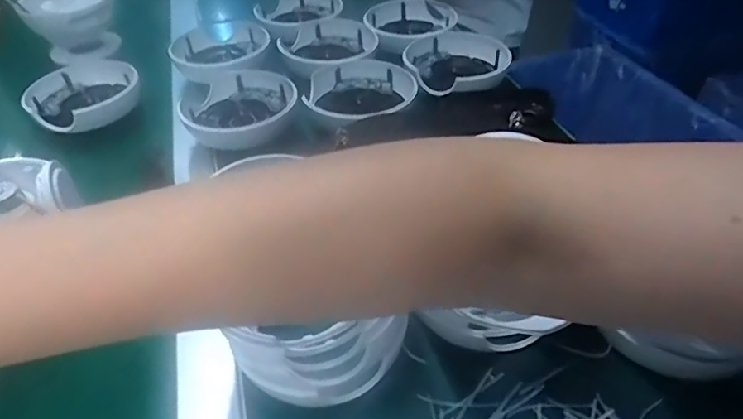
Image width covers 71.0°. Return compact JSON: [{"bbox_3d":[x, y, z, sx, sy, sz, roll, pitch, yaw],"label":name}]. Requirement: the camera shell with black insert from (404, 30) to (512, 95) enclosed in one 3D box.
[{"bbox_3d":[0.101,-0.171,0.604,0.113,0.034,0.124,12,43,17],"label":"camera shell with black insert"}]

